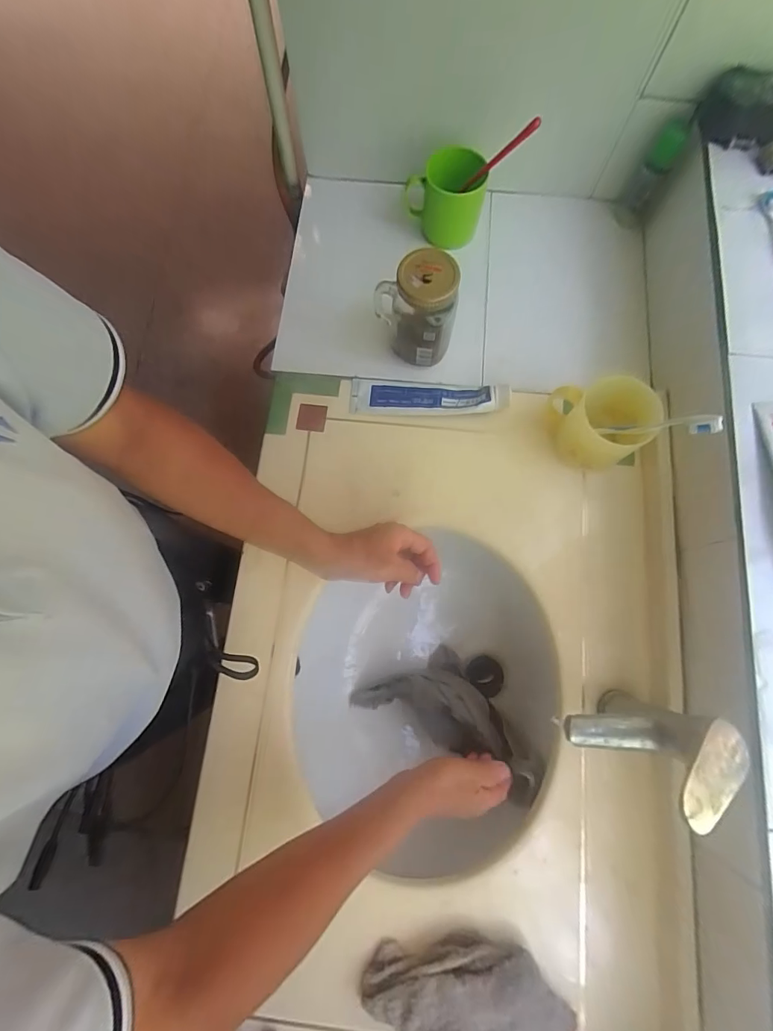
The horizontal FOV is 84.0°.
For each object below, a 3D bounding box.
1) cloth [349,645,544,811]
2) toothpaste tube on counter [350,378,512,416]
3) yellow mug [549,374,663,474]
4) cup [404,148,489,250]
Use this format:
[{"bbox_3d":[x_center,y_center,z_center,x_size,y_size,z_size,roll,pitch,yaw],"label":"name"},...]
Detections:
[{"bbox_3d":[0.096,0.273,0.602,0.256,0.086,0.123,23,77,27],"label":"cloth"},{"bbox_3d":[0.058,-0.165,0.594,0.217,0.021,0.052,2,73,7],"label":"toothpaste tube on counter"},{"bbox_3d":[0.255,-0.114,0.531,0.113,0.103,0.081,34,79,7],"label":"yellow mug"},{"bbox_3d":[0.085,-0.473,0.635,0.109,0.086,0.095,8,77,2],"label":"cup"}]

